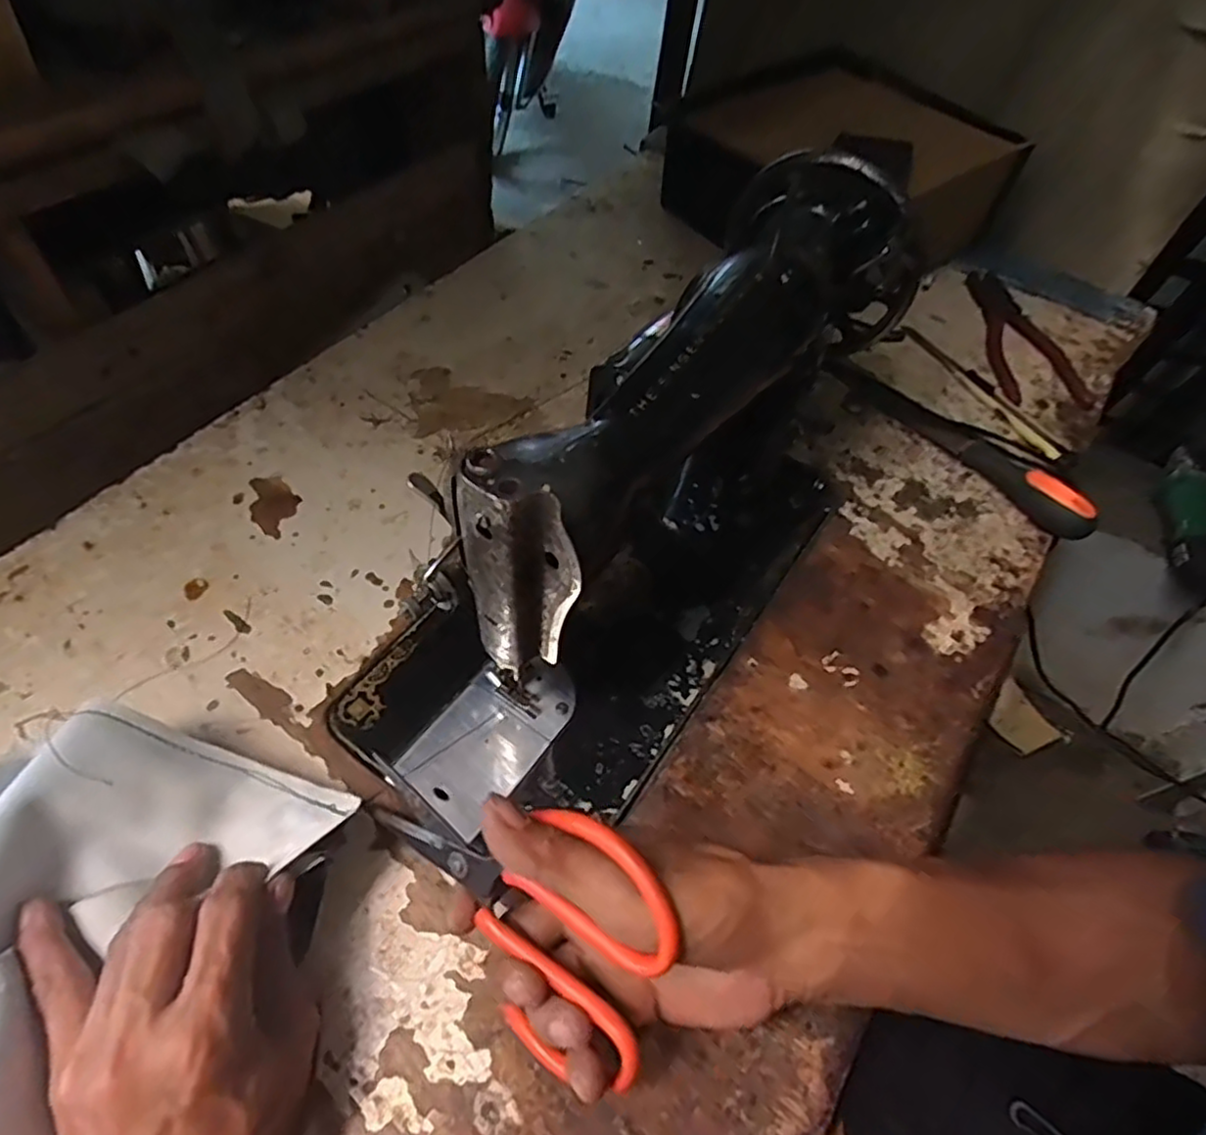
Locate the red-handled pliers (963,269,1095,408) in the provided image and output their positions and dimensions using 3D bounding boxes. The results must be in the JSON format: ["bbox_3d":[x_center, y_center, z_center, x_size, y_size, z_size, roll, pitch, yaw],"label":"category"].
[{"bbox_3d":[0.415,-0.231,0.678,0.088,0.024,0.192,0,55,-4],"label":"red-handled pliers"}]

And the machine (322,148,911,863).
[{"bbox_3d":[0.024,-0.060,0.405,0.191,0.197,0.415,33,58,18],"label":"machine"}]

